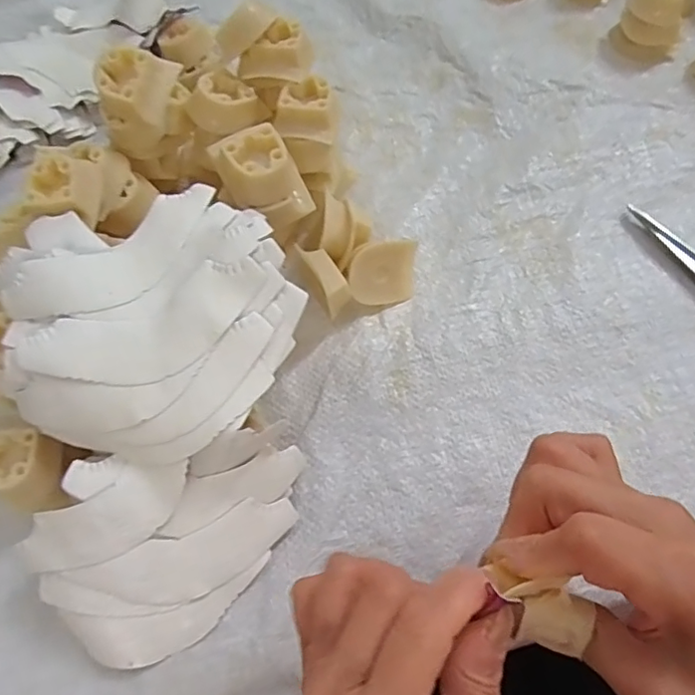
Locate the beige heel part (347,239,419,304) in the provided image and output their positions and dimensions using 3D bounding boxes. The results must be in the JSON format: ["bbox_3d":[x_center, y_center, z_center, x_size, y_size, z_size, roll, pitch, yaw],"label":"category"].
[{"bbox_3d":[0.020,-0.045,0.340,0.044,0.040,0.011,-18,34,-18],"label":"beige heel part"}]

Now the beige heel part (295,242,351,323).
[{"bbox_3d":[-0.012,-0.038,0.336,0.016,0.037,0.043,-27,68,-9],"label":"beige heel part"}]

